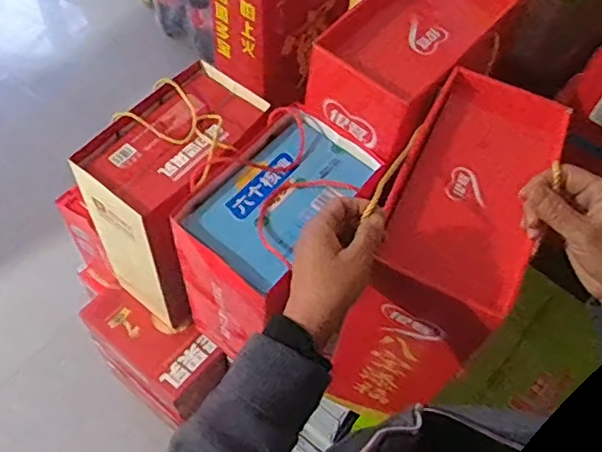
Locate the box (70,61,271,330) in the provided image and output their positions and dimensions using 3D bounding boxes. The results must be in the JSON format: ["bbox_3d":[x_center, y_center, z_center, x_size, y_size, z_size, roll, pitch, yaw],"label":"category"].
[{"bbox_3d":[-0.210,-0.035,1.060,0.180,0.391,0.319,31,61,14],"label":"box"}]

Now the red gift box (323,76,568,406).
[{"bbox_3d":[0.162,0.040,0.727,0.135,0.346,0.283,24,60,10],"label":"red gift box"}]

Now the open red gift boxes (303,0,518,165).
[{"bbox_3d":[0.150,-0.236,0.751,0.148,0.088,0.297,34,62,16],"label":"open red gift boxes"}]

